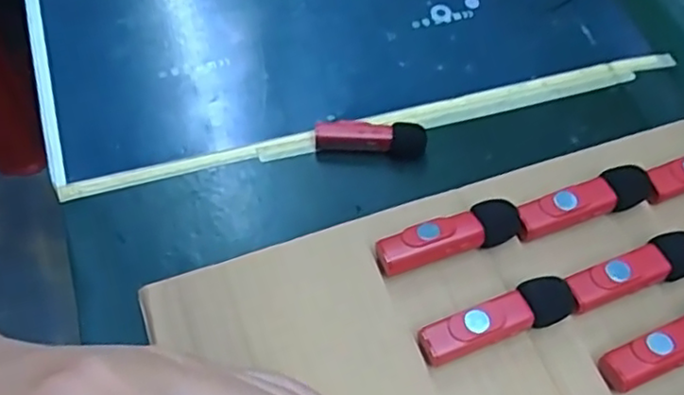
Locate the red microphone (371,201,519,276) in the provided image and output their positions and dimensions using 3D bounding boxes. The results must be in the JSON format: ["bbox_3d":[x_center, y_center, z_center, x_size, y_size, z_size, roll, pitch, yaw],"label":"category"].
[{"bbox_3d":[0.047,0.017,0.285,0.064,0.013,0.017,-15,63,-17],"label":"red microphone"}]

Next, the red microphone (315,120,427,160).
[{"bbox_3d":[0.017,-0.036,0.388,0.064,0.021,0.016,5,59,-6],"label":"red microphone"}]

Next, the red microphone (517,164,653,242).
[{"bbox_3d":[0.110,0.002,0.297,0.065,0.011,0.017,-14,62,-17],"label":"red microphone"}]

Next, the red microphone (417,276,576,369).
[{"bbox_3d":[0.064,0.050,0.268,0.066,0.012,0.018,-16,63,-18],"label":"red microphone"}]

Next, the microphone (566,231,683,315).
[{"bbox_3d":[0.127,0.031,0.282,0.064,0.010,0.018,-14,62,-16],"label":"microphone"}]

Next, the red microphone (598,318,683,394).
[{"bbox_3d":[0.139,0.059,0.268,0.067,0.014,0.017,-17,63,-18],"label":"red microphone"}]

